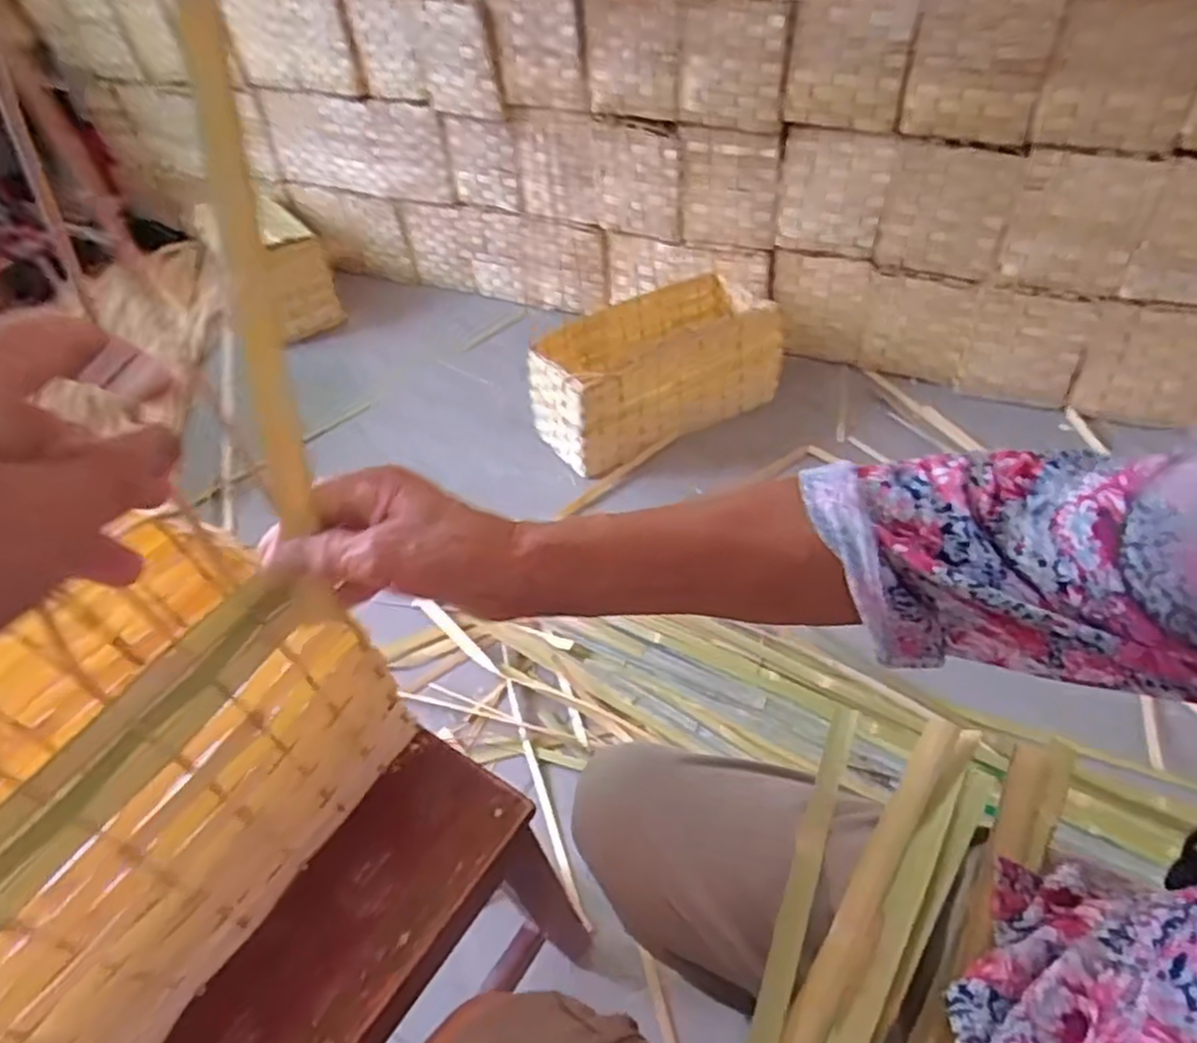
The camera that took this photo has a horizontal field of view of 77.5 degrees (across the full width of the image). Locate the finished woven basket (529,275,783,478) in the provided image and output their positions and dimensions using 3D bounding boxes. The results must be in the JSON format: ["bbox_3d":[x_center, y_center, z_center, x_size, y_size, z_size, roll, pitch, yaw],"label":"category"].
[{"bbox_3d":[0.099,-0.272,1.383,0.425,0.219,0.212,-24,47,-18],"label":"finished woven basket"}]

